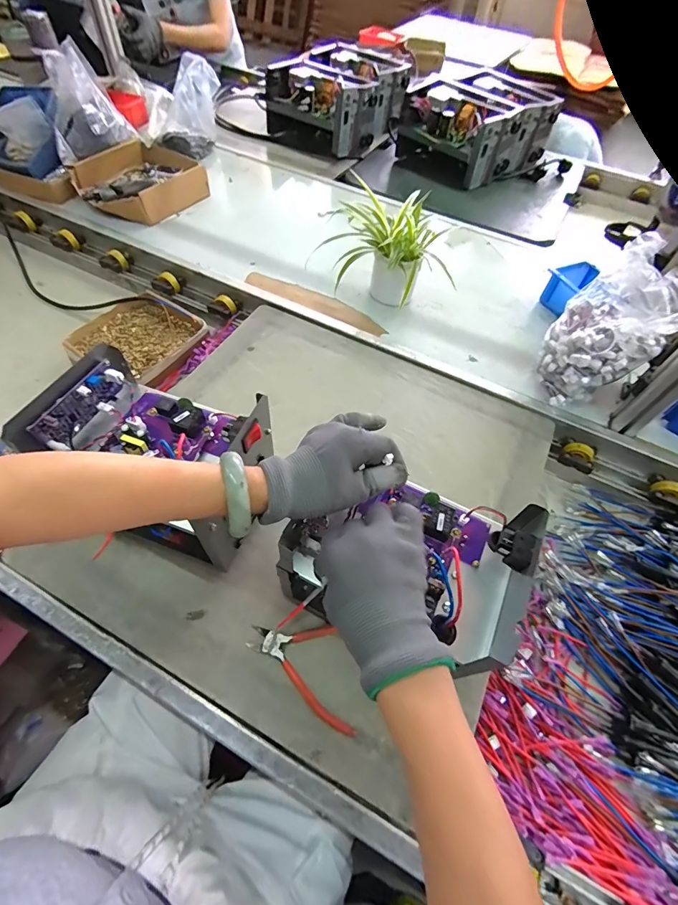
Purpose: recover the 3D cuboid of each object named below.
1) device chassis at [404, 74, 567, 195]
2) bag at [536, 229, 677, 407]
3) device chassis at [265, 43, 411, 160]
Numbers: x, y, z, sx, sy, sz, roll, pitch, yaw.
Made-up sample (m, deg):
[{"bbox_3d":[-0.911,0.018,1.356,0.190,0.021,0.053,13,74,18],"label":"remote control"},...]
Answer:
[{"bbox_3d":[0.399,-0.925,1.142,0.355,0.163,0.298,-34,66,-23],"label":"device chassis"},{"bbox_3d":[0.434,-0.188,0.652,0.156,0.206,0.171,41,63,20],"label":"bag"},{"bbox_3d":[0.003,-1.086,1.230,0.326,0.159,0.407,23,58,10],"label":"device chassis"}]

